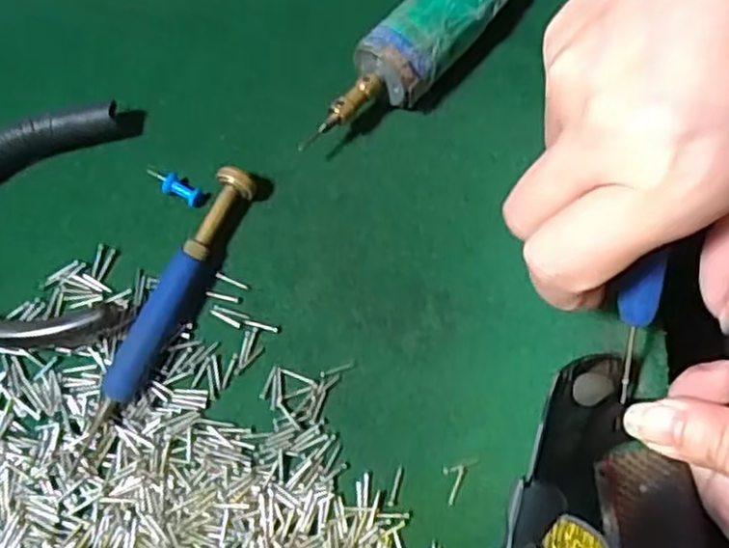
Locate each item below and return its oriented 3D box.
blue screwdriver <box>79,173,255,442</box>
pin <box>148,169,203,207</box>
[{"bbox_3d":[-0.065,0.008,0.241,0.011,0.014,0.098,25,72,7],"label":"blue screwdriver"},{"bbox_3d":[-0.069,-0.033,0.259,0.023,0.008,0.009,36,74,11],"label":"pin"}]

